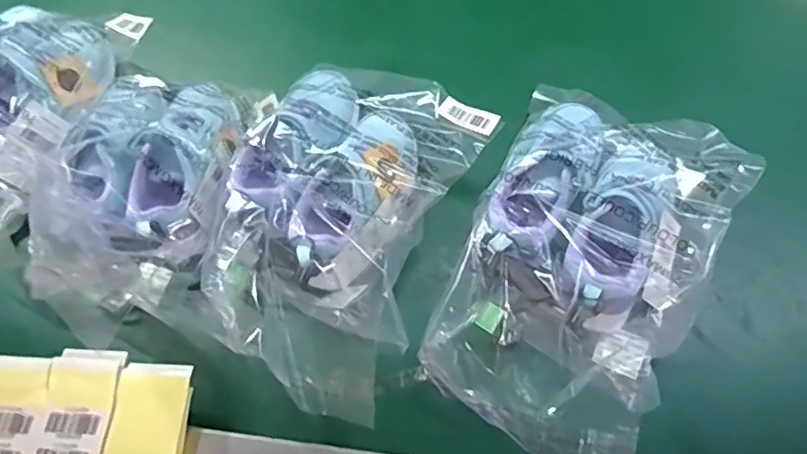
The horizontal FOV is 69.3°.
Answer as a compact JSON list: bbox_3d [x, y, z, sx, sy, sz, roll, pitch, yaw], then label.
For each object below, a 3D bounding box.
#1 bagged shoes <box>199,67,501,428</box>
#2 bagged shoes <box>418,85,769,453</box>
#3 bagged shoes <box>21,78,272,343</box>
[{"bbox_3d":[-0.060,0.000,0.508,0.185,0.095,0.276,21,64,11],"label":"bagged shoes"},{"bbox_3d":[0.155,0.017,0.480,0.187,0.071,0.311,25,64,13],"label":"bagged shoes"},{"bbox_3d":[-0.235,-0.037,0.527,0.186,0.091,0.249,14,62,8],"label":"bagged shoes"}]

